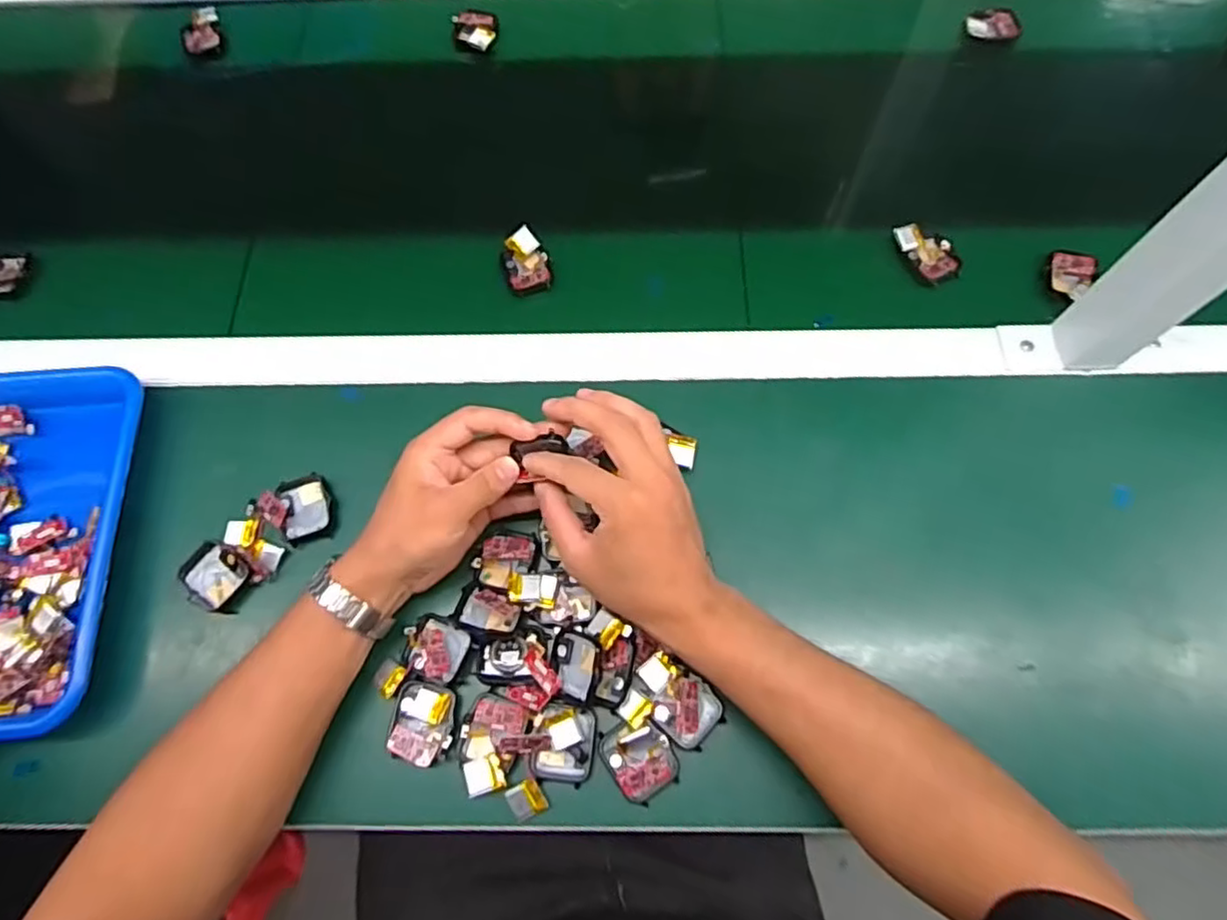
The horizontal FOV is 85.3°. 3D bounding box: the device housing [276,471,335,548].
[{"bbox_3d":[-0.213,0.034,0.468,0.035,0.014,0.047,-20,70,-7],"label":"device housing"}]

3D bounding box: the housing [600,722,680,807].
[{"bbox_3d":[0.017,0.180,0.400,0.039,0.017,0.044,-30,72,-10],"label":"housing"}]

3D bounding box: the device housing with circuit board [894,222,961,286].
[{"bbox_3d":[0.254,-0.166,0.536,0.036,0.018,0.055,-24,71,-8],"label":"device housing with circuit board"}]

